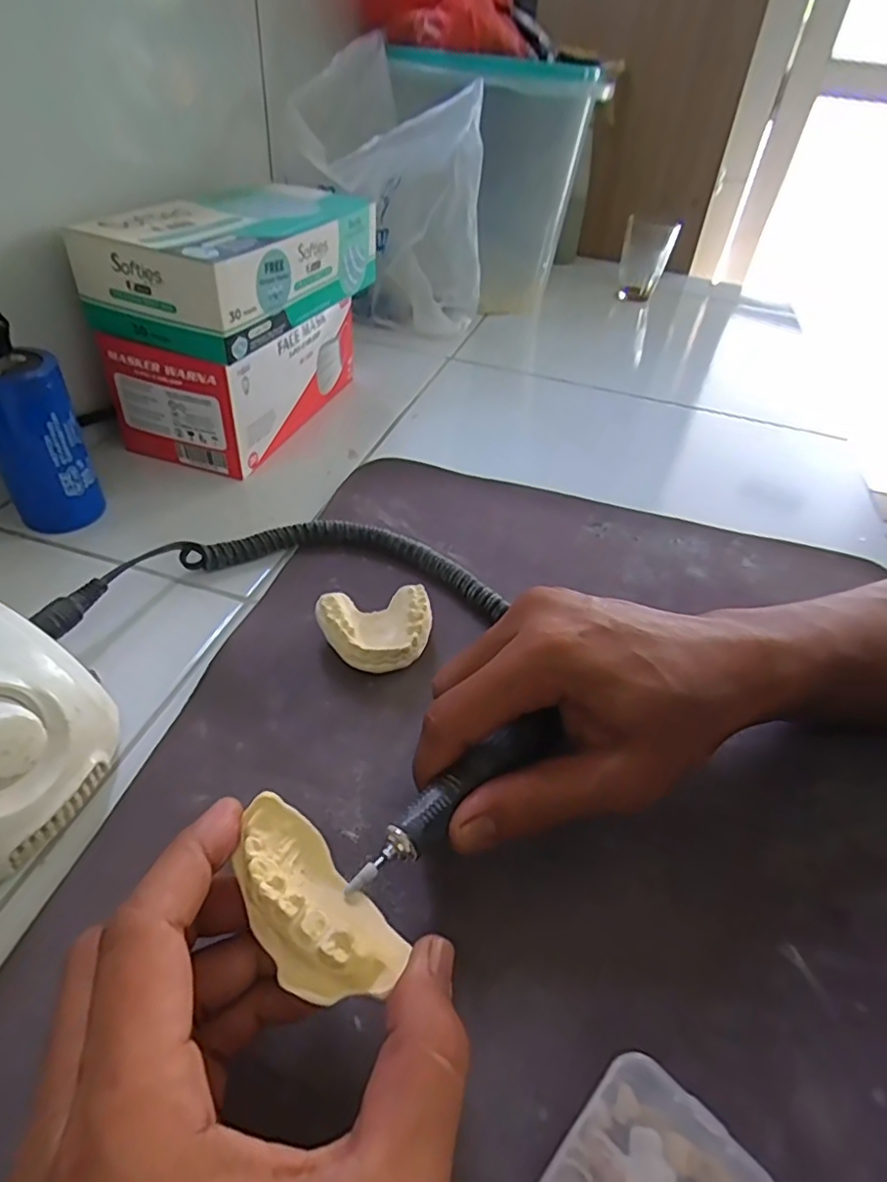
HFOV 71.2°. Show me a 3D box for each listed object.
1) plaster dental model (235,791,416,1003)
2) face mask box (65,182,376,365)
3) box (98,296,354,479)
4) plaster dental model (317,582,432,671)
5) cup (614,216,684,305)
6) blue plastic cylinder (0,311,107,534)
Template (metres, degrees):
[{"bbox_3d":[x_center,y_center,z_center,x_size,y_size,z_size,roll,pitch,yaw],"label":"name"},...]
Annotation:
[{"bbox_3d":[-0.043,0.099,0.200,0.066,0.023,0.032,39,27,11],"label":"plaster dental model"},{"bbox_3d":[-0.143,-0.243,0.453,0.111,0.060,0.215,19,44,14],"label":"face mask box"},{"bbox_3d":[-0.151,-0.184,0.500,0.100,0.093,0.203,17,44,13],"label":"box"},{"bbox_3d":[-0.036,0.023,0.333,0.058,0.027,0.045,-4,43,-9],"label":"plaster dental model"},{"bbox_3d":[0.265,-0.438,0.817,0.065,0.090,0.057,14,43,9],"label":"cup"},{"bbox_3d":[-0.240,-0.092,0.369,0.037,0.120,0.045,16,44,12],"label":"blue plastic cylinder"}]

